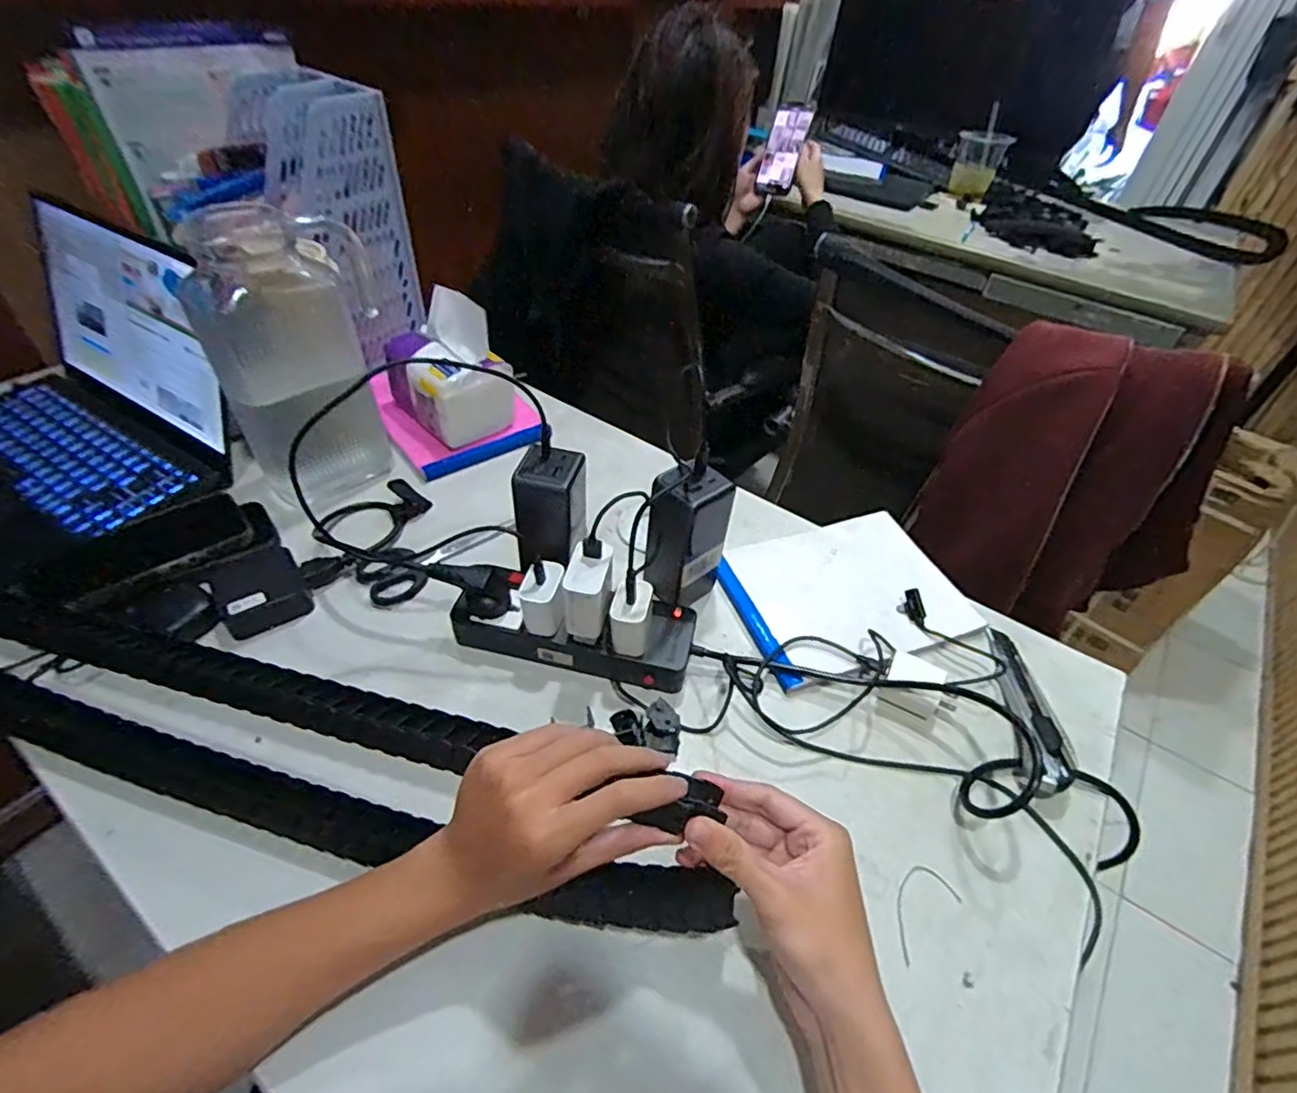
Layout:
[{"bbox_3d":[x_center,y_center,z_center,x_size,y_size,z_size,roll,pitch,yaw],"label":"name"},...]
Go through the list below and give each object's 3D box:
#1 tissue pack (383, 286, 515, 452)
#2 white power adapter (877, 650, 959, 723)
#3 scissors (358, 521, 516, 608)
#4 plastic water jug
[{"bbox_3d":[-0.222,-0.202,0.675,0.090,0.136,0.114,-30,54,-31],"label":"tissue pack"},{"bbox_3d":[0.220,0.114,0.489,0.055,0.024,0.038,25,47,19],"label":"white power adapter"},{"bbox_3d":[-0.206,0.002,0.576,0.066,0.012,0.143,33,50,26],"label":"scissors"},{"bbox_3d":[-0.335,-0.187,0.587,0.142,0.233,0.142,-21,50,-25],"label":"plastic water jug"}]

